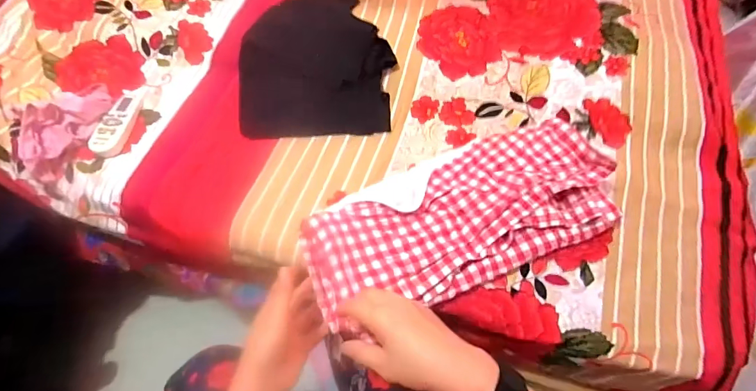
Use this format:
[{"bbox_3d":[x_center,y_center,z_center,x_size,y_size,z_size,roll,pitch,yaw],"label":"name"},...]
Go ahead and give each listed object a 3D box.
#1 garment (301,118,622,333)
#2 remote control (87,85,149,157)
[{"bbox_3d":[0.107,0.026,0.534,0.404,0.047,0.167,-20,67,-10],"label":"garment"},{"bbox_3d":[-0.379,-0.116,0.604,0.043,0.014,0.125,10,66,4],"label":"remote control"}]

